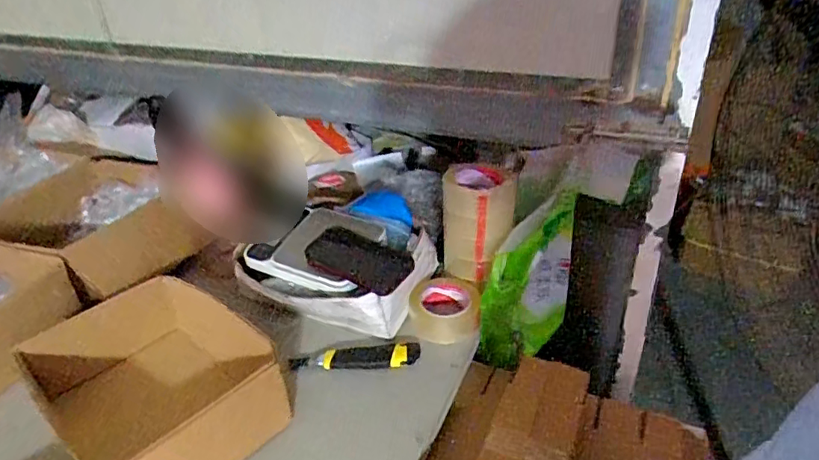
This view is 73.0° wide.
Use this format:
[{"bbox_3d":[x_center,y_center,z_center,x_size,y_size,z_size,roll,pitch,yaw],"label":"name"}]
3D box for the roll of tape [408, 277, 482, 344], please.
[{"bbox_3d":[0.055,0.121,0.851,0.106,0.049,0.107,2,31,7],"label":"roll of tape"}]

